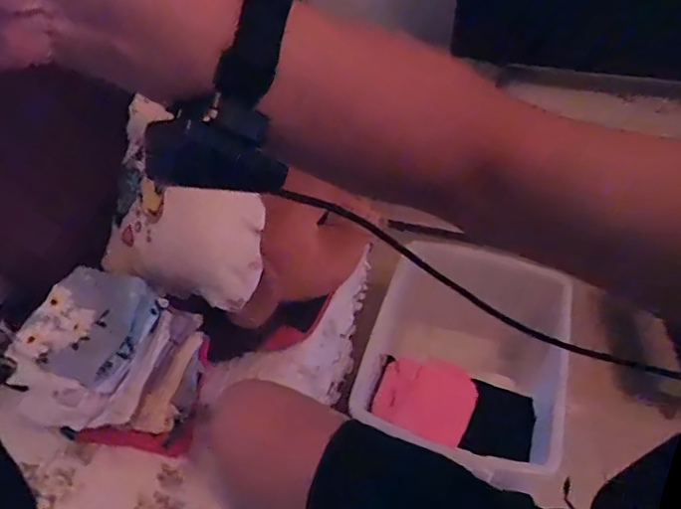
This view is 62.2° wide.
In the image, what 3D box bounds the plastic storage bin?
[{"bbox_3d":[0.241,0.271,1.133,0.347,0.251,0.385,16,48,15],"label":"plastic storage bin"}]

